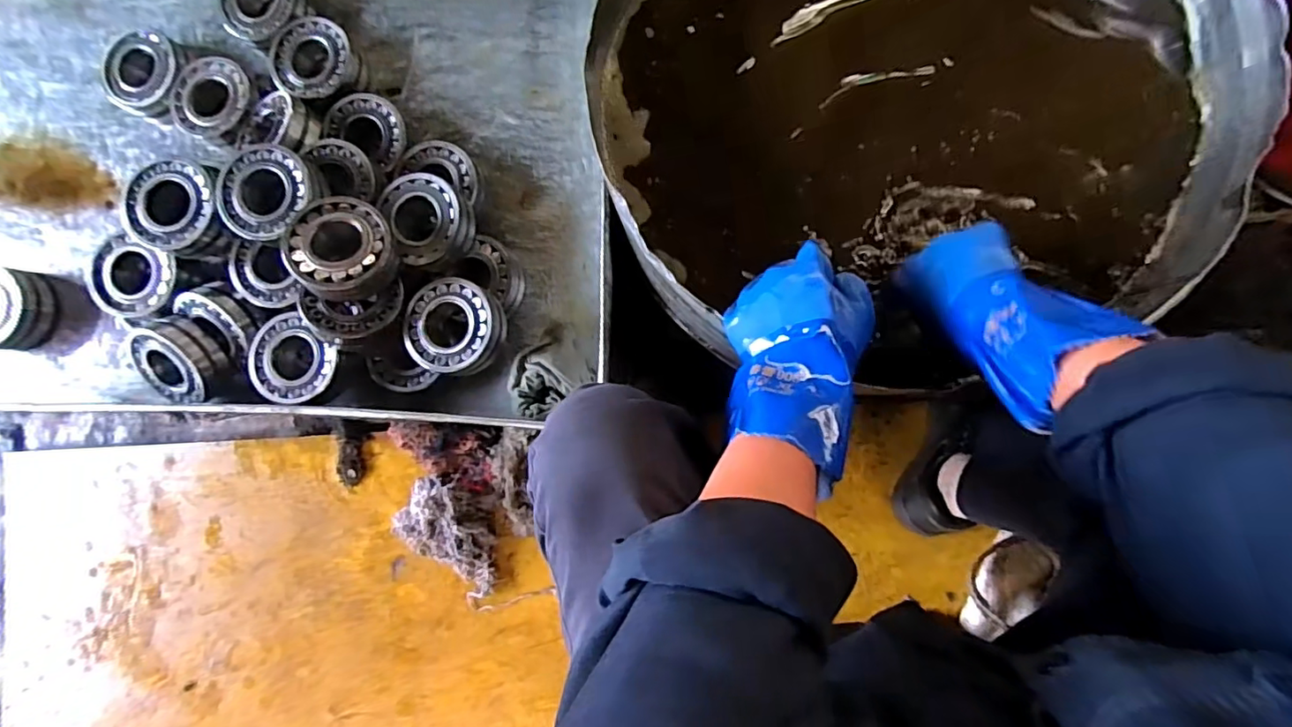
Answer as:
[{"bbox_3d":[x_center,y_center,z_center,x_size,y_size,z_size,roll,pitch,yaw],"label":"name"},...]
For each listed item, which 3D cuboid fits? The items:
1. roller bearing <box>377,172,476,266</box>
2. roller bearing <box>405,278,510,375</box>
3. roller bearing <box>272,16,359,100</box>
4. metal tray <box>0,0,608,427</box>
[{"bbox_3d":[-0.260,-0.175,0.676,0.092,0.049,0.108,-21,85,4],"label":"roller bearing"},{"bbox_3d":[-0.228,-0.044,0.668,0.106,0.043,0.107,0,87,5],"label":"roller bearing"},{"bbox_3d":[-0.429,-0.392,0.730,0.100,0.039,0.100,0,87,5],"label":"roller bearing"},{"bbox_3d":[-0.632,-0.280,0.698,1.140,0.190,0.655,1,87,6],"label":"metal tray"}]

